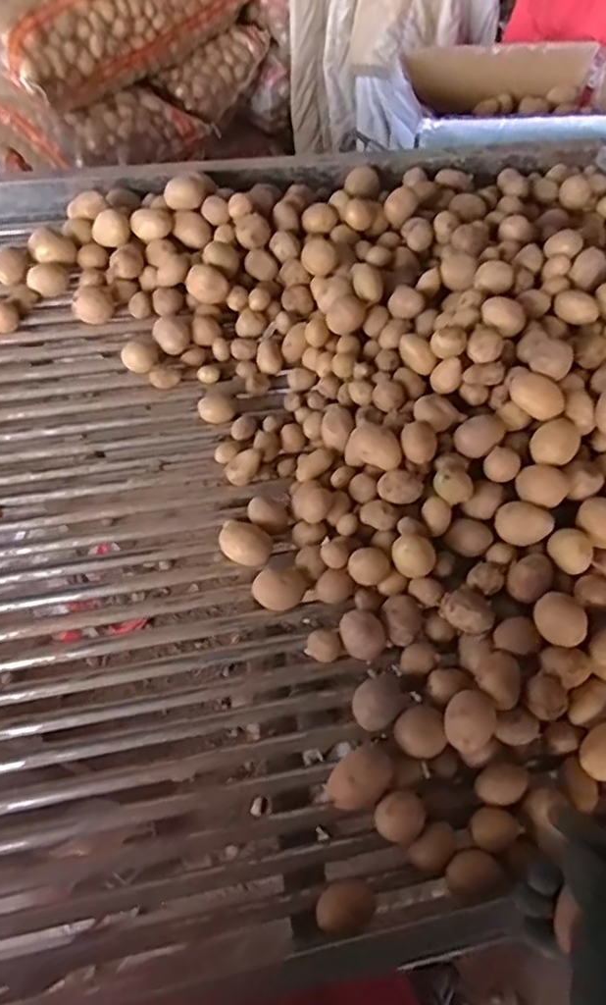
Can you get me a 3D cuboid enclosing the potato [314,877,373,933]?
[{"bbox_3d":[0.034,0.326,0.501,0.046,0.030,0.034,-5,60,-3],"label":"potato"}]

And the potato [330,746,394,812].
[{"bbox_3d":[0.050,0.243,0.538,0.056,0.044,0.043,-41,68,-21],"label":"potato"}]

